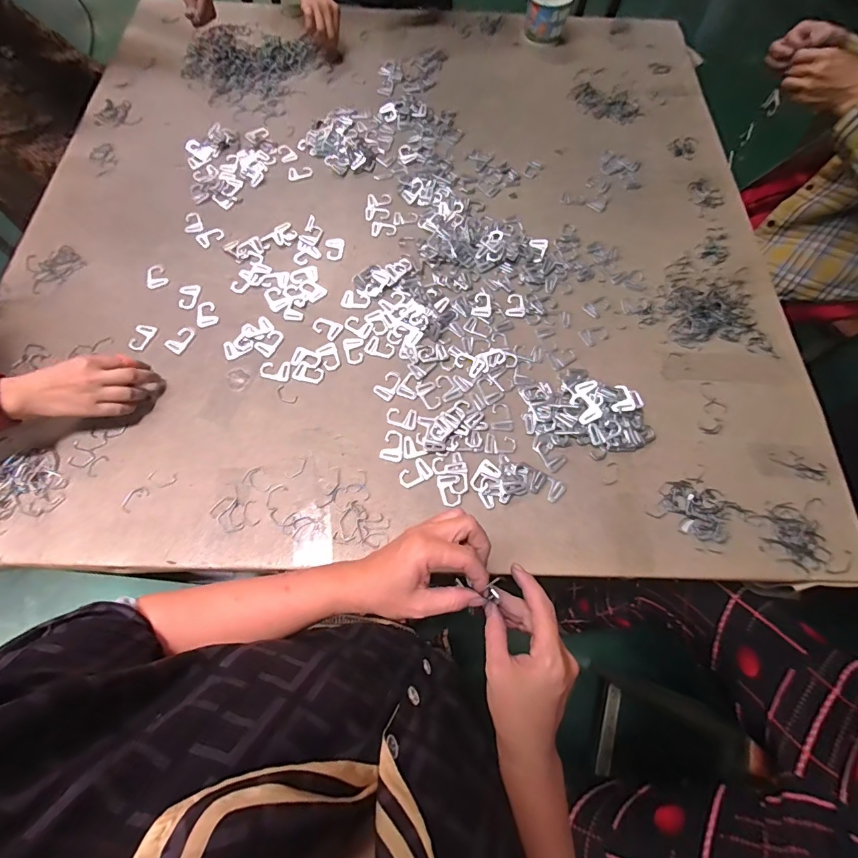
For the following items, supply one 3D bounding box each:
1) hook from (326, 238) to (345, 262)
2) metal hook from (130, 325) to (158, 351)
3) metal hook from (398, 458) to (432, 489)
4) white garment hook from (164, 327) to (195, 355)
[{"bbox_3d":[-0.153,-0.292,0.693,0.030,0.004,0.047,2,66,0],"label":"hook"},{"bbox_3d":[-0.411,-0.131,0.615,0.027,0.006,0.041,5,66,1],"label":"metal hook"},{"bbox_3d":[-0.018,0.059,0.553,0.042,0.004,0.029,-38,72,-16],"label":"metal hook"},{"bbox_3d":[-0.356,-0.128,0.616,0.025,0.004,0.042,32,70,13],"label":"white garment hook"}]

